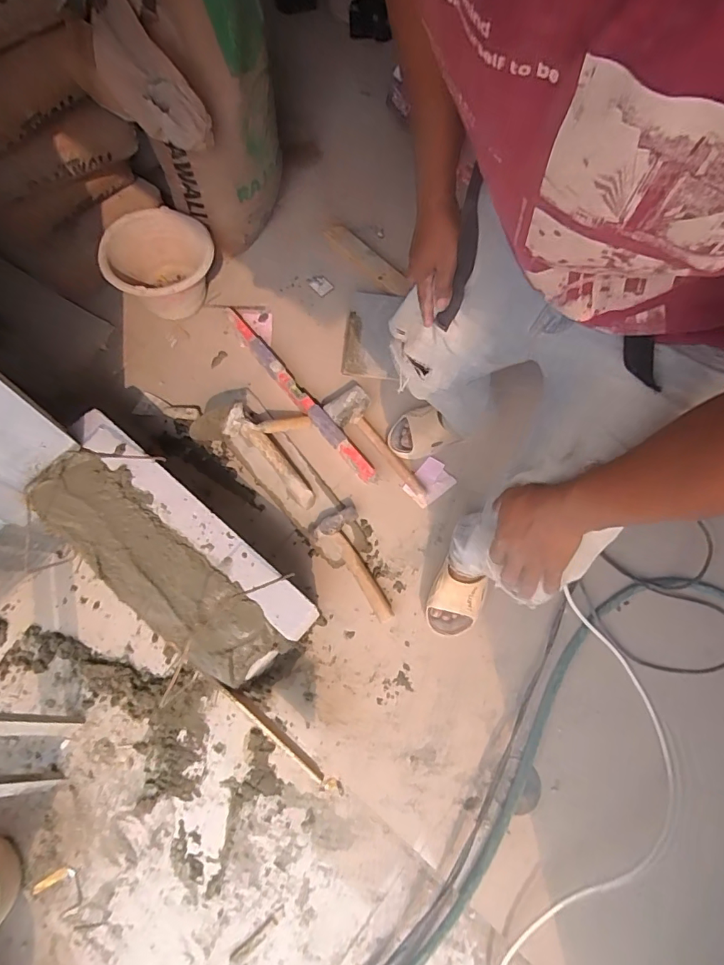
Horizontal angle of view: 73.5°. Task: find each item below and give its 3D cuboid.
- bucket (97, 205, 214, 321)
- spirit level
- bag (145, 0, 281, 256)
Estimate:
[{"bbox_3d":[-0.480,-0.522,1.216,0.252,0.197,0.256,1,70,-3],"label":"bucket"},{"bbox_3d":[-0.157,-0.216,1.181,0.034,0.054,0.564,-38,77,-12],"label":"spirit level"},{"bbox_3d":[-0.329,-0.809,1.107,0.180,0.507,0.301,25,71,6],"label":"bag"}]

